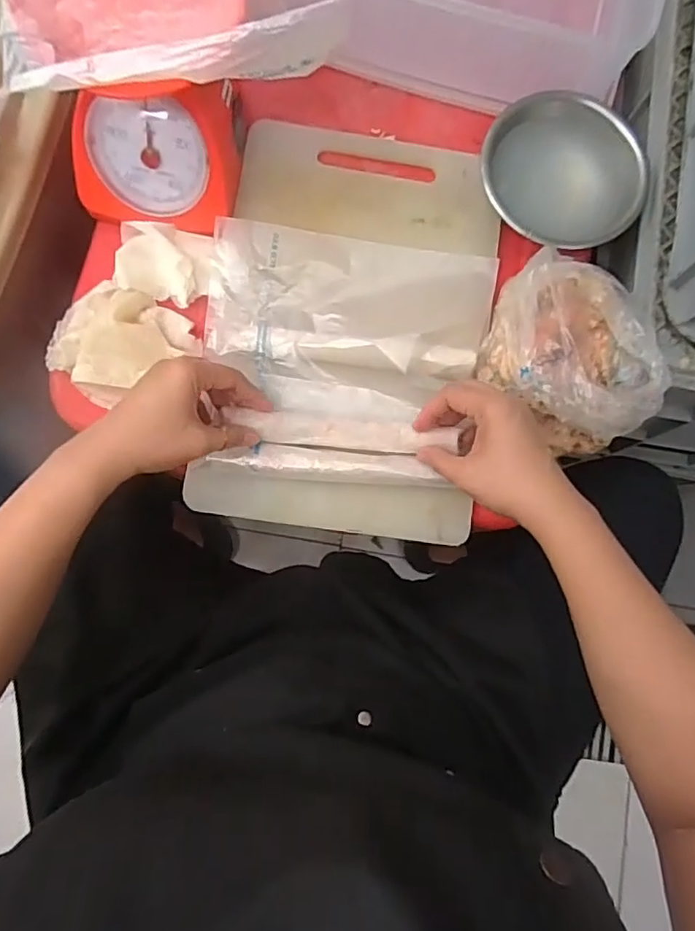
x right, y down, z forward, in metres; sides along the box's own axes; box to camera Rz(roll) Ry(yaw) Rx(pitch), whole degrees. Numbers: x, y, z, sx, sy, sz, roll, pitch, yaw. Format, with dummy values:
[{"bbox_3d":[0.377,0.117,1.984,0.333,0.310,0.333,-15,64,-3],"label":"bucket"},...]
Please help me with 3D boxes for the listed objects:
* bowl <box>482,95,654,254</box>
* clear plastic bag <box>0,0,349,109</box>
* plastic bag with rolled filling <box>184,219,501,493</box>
[{"bbox_3d":[0.203,-0.275,0.539,0.152,0.038,0.146,-14,84,-7],"label":"bowl"},{"bbox_3d":[-0.140,-0.373,0.417,0.235,0.057,0.225,-11,84,-7],"label":"clear plastic bag"},{"bbox_3d":[-0.002,-0.095,0.514,0.243,0.046,0.210,6,82,-4],"label":"plastic bag with rolled filling"}]

